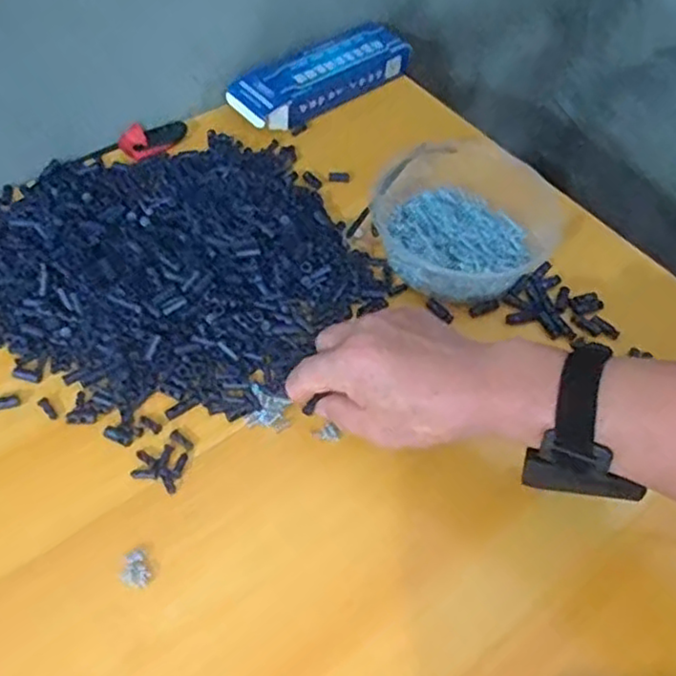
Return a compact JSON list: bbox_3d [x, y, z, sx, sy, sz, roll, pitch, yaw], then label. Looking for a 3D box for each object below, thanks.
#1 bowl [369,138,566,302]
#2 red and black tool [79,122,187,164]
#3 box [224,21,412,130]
[{"bbox_3d":[0.100,-0.096,0.544,0.140,0.044,0.138,3,55,-4],"label":"bowl"},{"bbox_3d":[-0.173,-0.170,0.593,0.093,0.019,0.030,-23,60,-20],"label":"red and black tool"},{"bbox_3d":[-0.013,-0.244,0.644,0.184,0.032,0.058,-27,62,-22],"label":"box"}]

